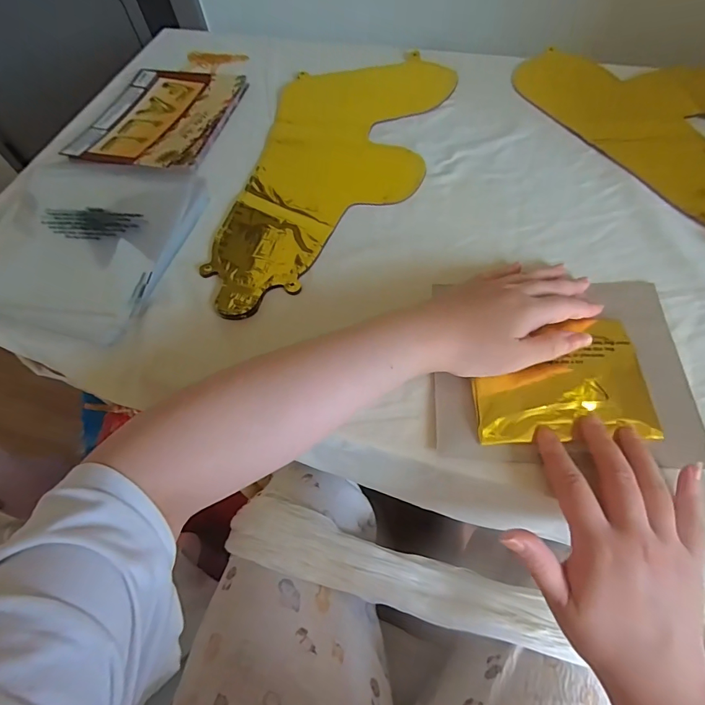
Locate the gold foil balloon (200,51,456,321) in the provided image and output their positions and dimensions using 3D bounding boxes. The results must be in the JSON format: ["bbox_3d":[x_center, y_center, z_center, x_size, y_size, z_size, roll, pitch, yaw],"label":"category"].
[{"bbox_3d":[-0.025,-0.215,0.482,0.198,0.014,0.431,14,63,12],"label":"gold foil balloon"}]

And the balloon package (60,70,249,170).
[{"bbox_3d":[-0.251,-0.307,0.548,0.179,0.015,0.206,12,63,11],"label":"balloon package"}]

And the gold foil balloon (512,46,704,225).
[{"bbox_3d":[0.401,-0.260,0.472,0.301,0.017,0.355,-20,61,-6],"label":"gold foil balloon"}]

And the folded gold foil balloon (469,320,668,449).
[{"bbox_3d":[0.161,0.020,0.335,0.128,0.012,0.100,-3,62,6],"label":"folded gold foil balloon"}]

